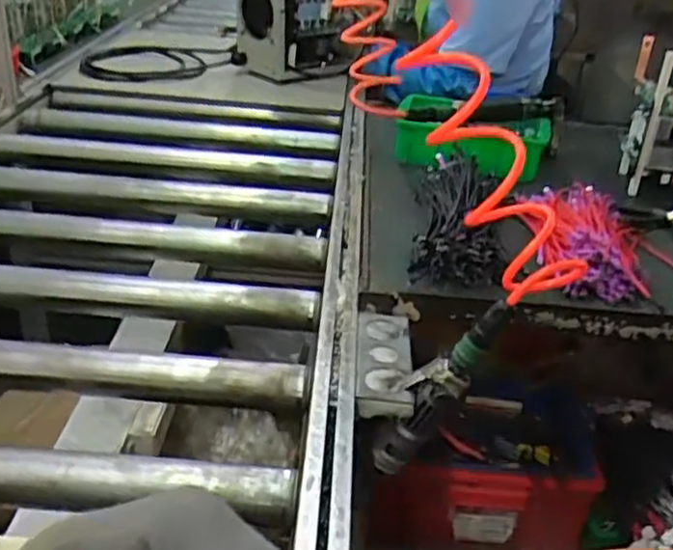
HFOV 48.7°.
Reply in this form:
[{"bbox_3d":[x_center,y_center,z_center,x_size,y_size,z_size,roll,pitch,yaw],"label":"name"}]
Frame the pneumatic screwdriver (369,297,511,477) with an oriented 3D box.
[{"bbox_3d":[0.099,0.115,0.711,0.039,0.229,0.030,27,28,-6],"label":"pneumatic screwdriver"}]

